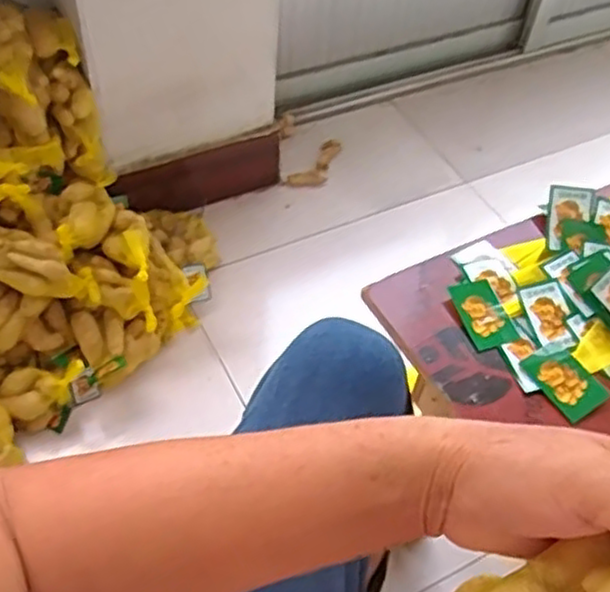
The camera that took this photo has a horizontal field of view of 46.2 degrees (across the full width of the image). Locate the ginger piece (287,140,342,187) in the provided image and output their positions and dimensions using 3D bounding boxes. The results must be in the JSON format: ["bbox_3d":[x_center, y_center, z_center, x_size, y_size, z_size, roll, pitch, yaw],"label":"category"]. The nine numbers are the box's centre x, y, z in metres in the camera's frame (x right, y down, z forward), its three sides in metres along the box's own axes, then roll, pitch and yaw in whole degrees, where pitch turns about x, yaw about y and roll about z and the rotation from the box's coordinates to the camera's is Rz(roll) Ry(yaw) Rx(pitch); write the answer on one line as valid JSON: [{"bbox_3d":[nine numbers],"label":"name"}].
[{"bbox_3d":[0.029,-0.250,1.372,0.049,0.023,0.146,31,55,20],"label":"ginger piece"}]

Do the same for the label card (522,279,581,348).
[{"bbox_3d":[0.197,0.015,0.574,0.034,0.004,0.056,-7,63,-6],"label":"label card"}]

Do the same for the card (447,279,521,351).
[{"bbox_3d":[0.144,0.015,0.579,0.038,0.005,0.061,-13,59,-14],"label":"card"}]

